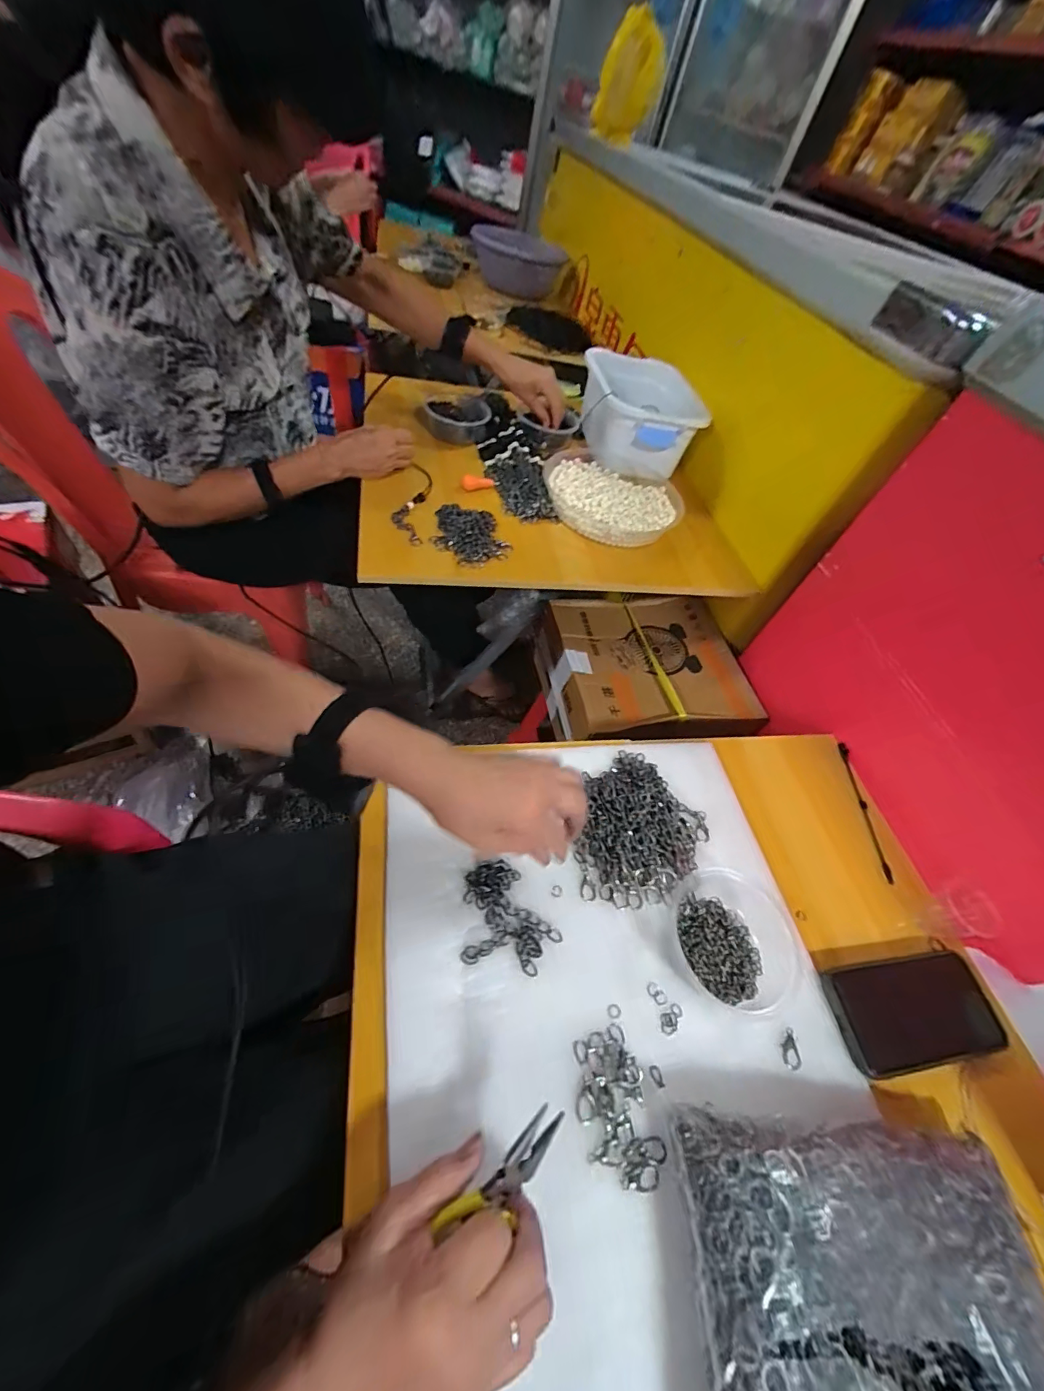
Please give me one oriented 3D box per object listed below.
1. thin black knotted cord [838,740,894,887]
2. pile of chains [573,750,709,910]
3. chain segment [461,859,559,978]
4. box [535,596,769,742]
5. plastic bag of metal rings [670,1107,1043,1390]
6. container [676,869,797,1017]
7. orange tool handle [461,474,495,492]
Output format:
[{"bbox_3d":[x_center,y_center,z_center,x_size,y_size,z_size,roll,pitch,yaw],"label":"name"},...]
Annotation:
[{"bbox_3d":[0.427,0.140,0.586,0.009,0.011,0.176,8,53,-8],"label":"thin black knotted cord"},{"bbox_3d":[0.128,0.130,0.479,0.131,0.022,0.163,15,52,-2],"label":"pile of chains"},{"bbox_3d":[-0.010,0.194,0.415,0.085,0.013,0.081,14,52,-3],"label":"chain segment"},{"bbox_3d":[0.207,-0.033,0.823,0.320,0.113,0.289,-3,55,-7],"label":"box"},{"bbox_3d":[0.224,0.396,0.269,0.237,0.045,0.217,6,55,-1],"label":"plastic bag of metal rings"},{"bbox_3d":[0.199,0.221,0.435,0.110,0.028,0.119,7,53,-9],"label":"container"},{"bbox_3d":[-0.071,-0.345,0.764,0.052,0.020,0.025,3,54,-12],"label":"orange tool handle"}]

